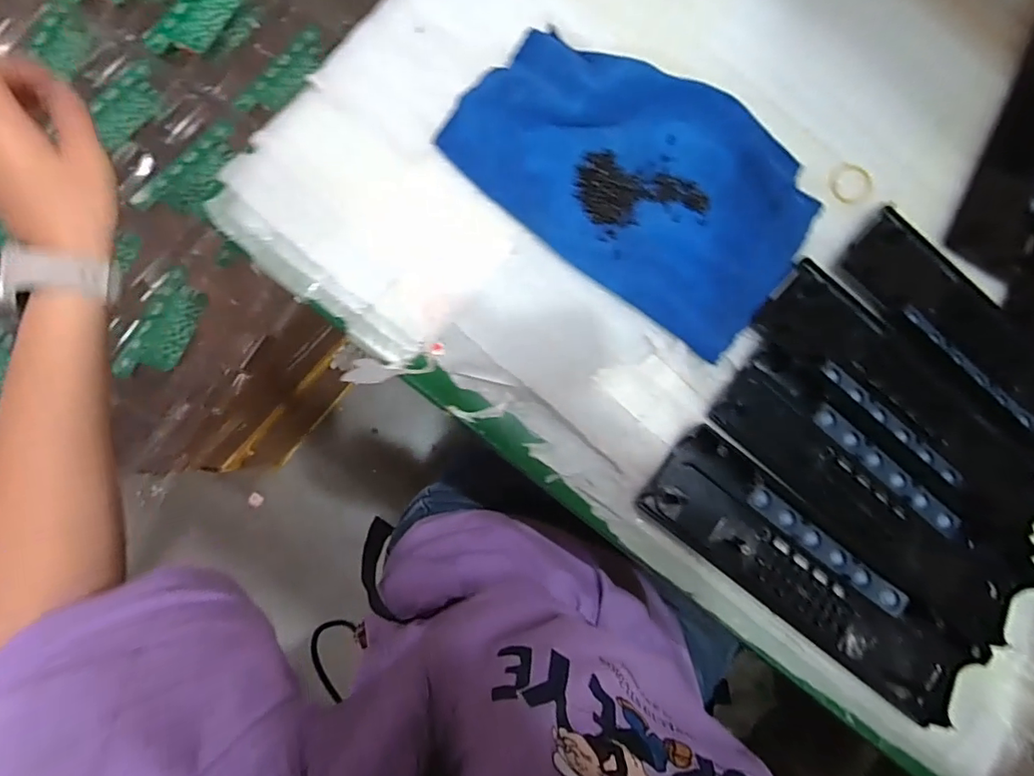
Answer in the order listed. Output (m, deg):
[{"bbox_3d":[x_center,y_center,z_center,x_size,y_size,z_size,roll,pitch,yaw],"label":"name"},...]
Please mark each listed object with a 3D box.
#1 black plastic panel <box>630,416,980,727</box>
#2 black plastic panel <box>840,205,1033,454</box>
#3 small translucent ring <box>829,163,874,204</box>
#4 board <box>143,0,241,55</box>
[{"bbox_3d":[0.191,0.121,0.353,0.234,0.019,0.066,38,82,-1],"label":"black plastic panel"},{"bbox_3d":[0.334,-0.026,0.383,0.236,0.010,0.075,41,82,-1],"label":"black plastic panel"},{"bbox_3d":[0.247,-0.151,0.399,0.033,0.004,0.031,-1,77,5],"label":"small translucent ring"},{"bbox_3d":[-0.355,-0.422,0.603,0.053,0.010,0.130,31,82,-2],"label":"board"}]

